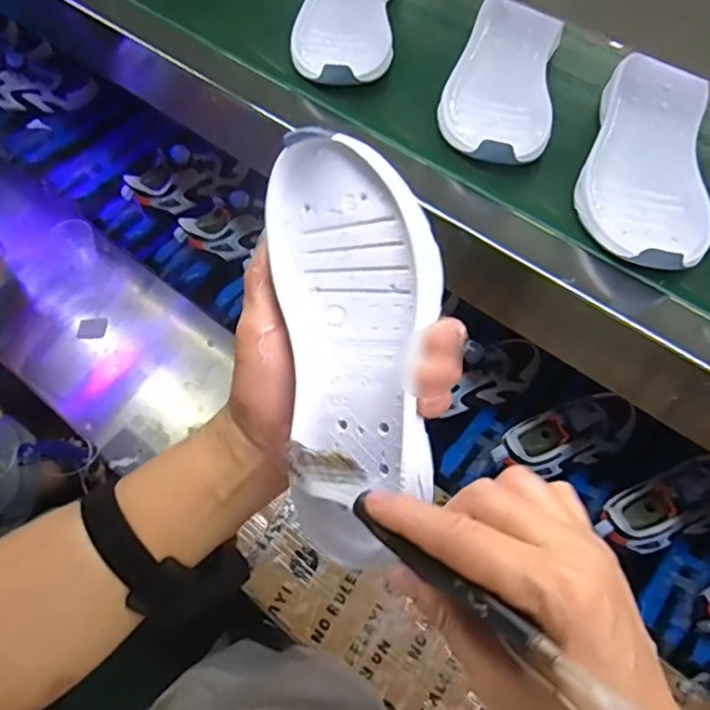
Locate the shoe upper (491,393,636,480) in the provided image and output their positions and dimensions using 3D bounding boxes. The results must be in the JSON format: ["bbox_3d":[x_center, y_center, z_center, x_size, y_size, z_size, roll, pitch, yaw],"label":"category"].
[{"bbox_3d":[0.263,0.099,0.735,0.211,0.076,0.070,-10,59,-23],"label":"shoe upper"}]

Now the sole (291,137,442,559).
[{"bbox_3d":[-0.002,-0.001,0.301,0.081,0.037,0.216,0,96,2],"label":"sole"}]

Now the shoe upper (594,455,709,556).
[{"bbox_3d":[0.376,0.175,0.689,0.198,0.088,0.075,-23,63,-11],"label":"shoe upper"}]

